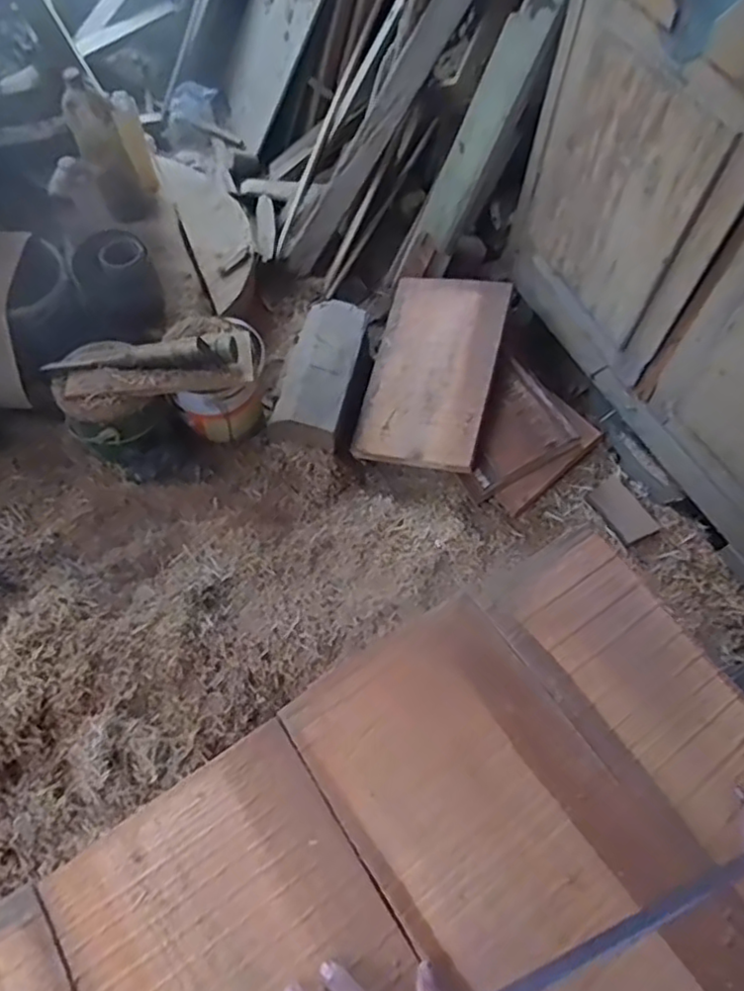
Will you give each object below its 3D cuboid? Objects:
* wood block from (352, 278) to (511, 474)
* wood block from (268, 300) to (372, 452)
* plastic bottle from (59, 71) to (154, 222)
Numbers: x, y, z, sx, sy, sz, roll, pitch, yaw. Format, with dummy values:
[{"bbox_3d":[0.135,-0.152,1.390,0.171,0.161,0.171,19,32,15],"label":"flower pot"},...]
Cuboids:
[{"bbox_3d":[0.118,-0.252,1.310,0.243,0.032,0.404,10,75,20],"label":"wood block"},{"bbox_3d":[-0.086,-0.256,1.343,0.157,0.079,0.324,15,63,5],"label":"wood block"},{"bbox_3d":[-0.535,-0.696,1.323,0.108,0.284,0.101,-36,45,-19],"label":"plastic bottle"}]

